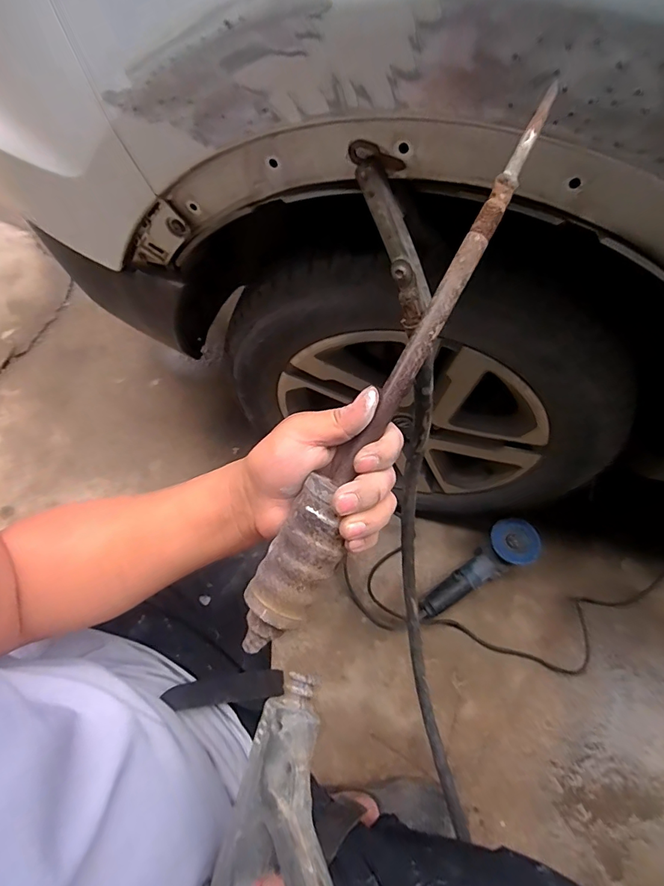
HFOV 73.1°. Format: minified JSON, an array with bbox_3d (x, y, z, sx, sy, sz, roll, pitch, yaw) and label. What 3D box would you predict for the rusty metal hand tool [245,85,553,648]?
[{"bbox_3d":[0.043,-0.034,0.316,0.047,0.035,0.420,30,90,12],"label":"rusty metal hand tool"}]

